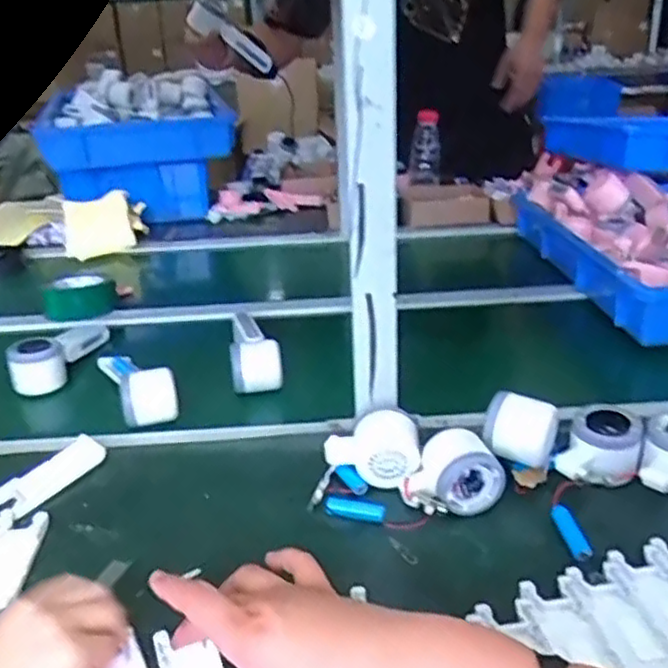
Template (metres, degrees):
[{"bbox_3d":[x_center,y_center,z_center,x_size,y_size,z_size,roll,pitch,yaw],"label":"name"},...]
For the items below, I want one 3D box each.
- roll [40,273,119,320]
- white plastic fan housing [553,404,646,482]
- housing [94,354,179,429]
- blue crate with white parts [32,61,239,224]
[{"bbox_3d":[-0.380,-0.056,1.052,0.104,0.043,0.094,-4,26,-3],"label":"roll"},{"bbox_3d":[0.238,0.103,0.625,0.066,0.046,0.073,11,29,26],"label":"white plastic fan housing"},{"bbox_3d":[-0.228,0.042,0.802,0.058,0.044,0.169,-15,28,-24],"label":"housing"},{"bbox_3d":[-0.415,-0.401,1.510,0.370,0.248,0.379,-10,26,-14],"label":"blue crate with white parts"}]

